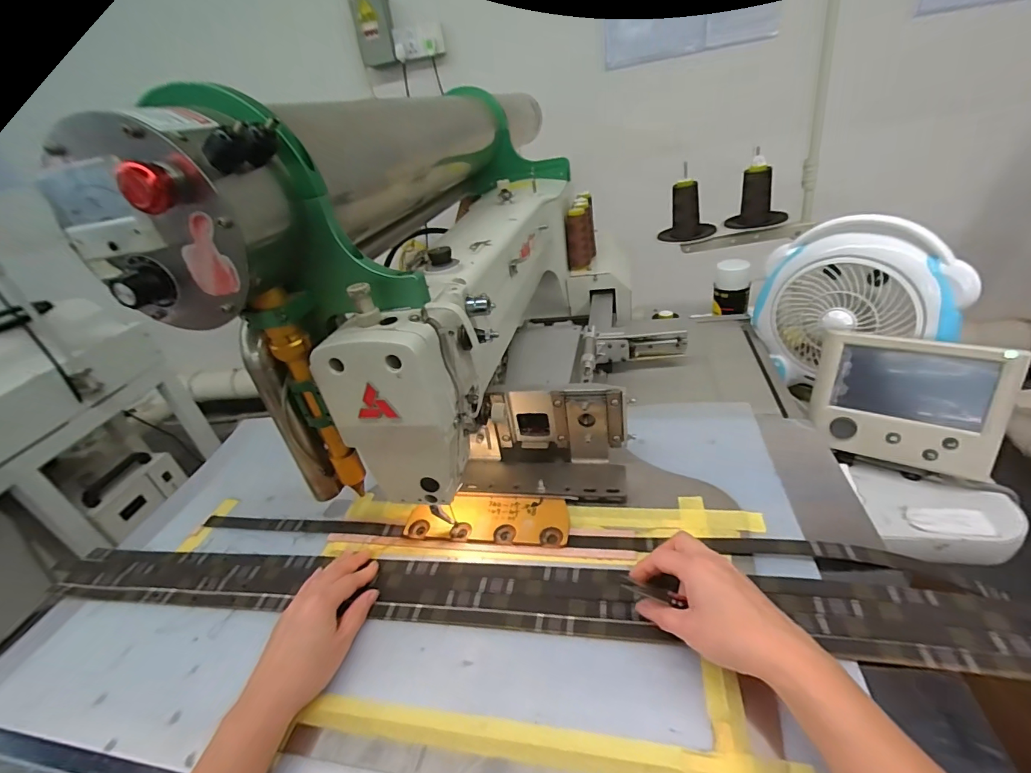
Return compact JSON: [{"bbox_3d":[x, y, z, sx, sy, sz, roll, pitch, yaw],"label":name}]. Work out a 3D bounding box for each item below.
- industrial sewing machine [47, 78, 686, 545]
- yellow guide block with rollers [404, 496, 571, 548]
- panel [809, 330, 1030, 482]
[{"bbox_3d":[-0.041,-0.167,0.641,0.407,0.387,0.740,-1,33,10],"label":"industrial sewing machine"},{"bbox_3d":[-0.033,0.147,0.497,0.184,0.011,0.063,-1,33,10],"label":"yellow guide block with rollers"},{"bbox_3d":[0.522,0.023,0.600,0.198,0.173,0.060,11,13,34],"label":"panel"}]

